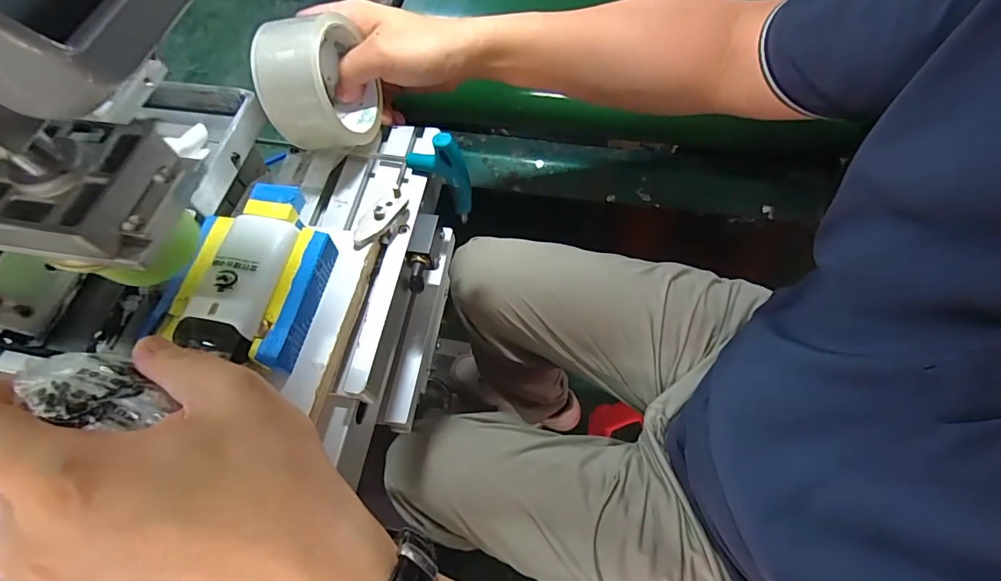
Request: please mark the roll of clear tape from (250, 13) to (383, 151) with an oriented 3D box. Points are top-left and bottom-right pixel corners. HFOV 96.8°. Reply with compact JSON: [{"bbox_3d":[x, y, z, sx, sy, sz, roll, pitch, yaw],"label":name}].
[{"bbox_3d":[-0.139,-0.162,0.343,0.068,0.088,0.079,-2,64,2],"label":"roll of clear tape"}]

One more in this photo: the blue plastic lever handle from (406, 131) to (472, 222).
[{"bbox_3d":[-0.051,-0.098,0.376,0.051,0.083,0.013,17,66,11],"label":"blue plastic lever handle"}]

